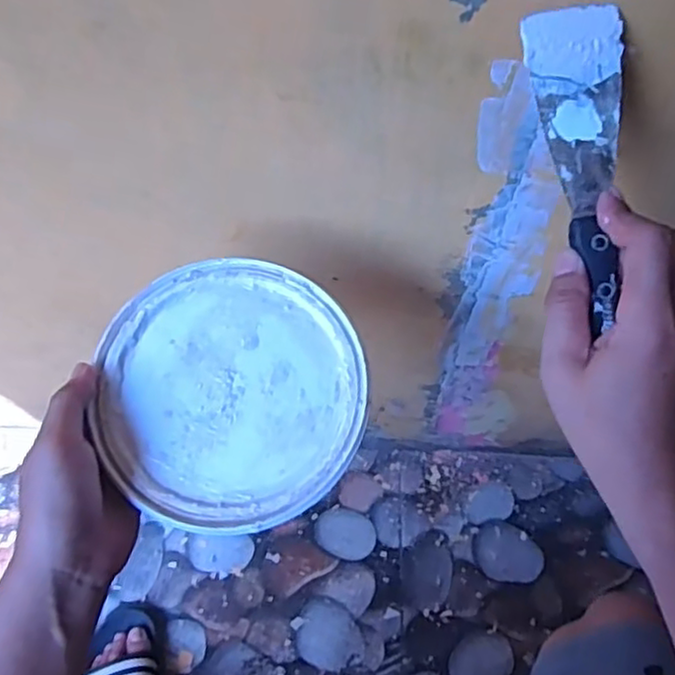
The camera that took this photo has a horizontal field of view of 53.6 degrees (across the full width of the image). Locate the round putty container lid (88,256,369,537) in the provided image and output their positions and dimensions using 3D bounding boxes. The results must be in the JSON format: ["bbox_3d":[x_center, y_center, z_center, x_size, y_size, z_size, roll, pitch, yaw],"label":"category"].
[{"bbox_3d":[-0.070,0.034,0.441,0.172,0.009,0.174,0,73,1],"label":"round putty container lid"}]

